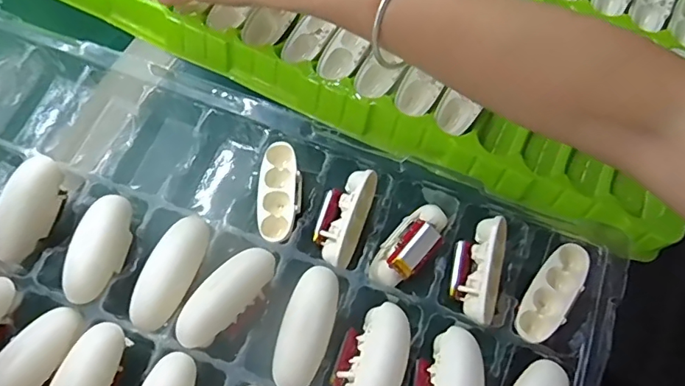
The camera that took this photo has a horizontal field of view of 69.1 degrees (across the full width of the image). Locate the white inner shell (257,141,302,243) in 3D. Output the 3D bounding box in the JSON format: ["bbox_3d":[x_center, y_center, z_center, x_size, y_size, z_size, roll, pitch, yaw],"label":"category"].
[{"bbox_3d":[-0.039,0.001,0.316,0.026,0.015,0.063,0,67,-2],"label":"white inner shell"}]

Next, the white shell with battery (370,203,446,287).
[{"bbox_3d":[0.042,0.030,0.303,0.028,0.015,0.060,39,71,14],"label":"white shell with battery"}]

